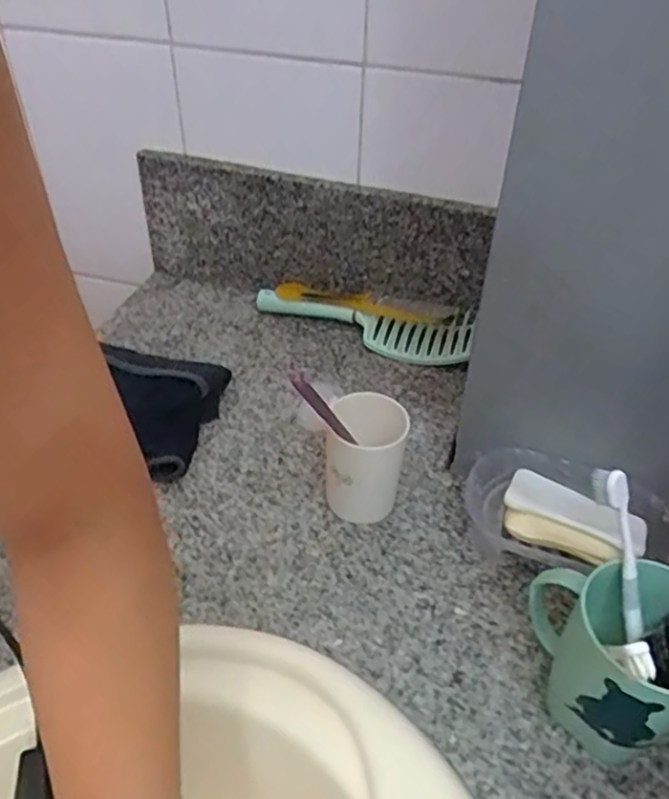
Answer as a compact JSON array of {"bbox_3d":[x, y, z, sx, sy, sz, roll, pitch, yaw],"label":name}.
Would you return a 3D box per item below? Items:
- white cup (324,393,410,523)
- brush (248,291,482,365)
[{"bbox_3d":[0.024,0.049,0.548,0.059,0.099,0.056,2,41,-1],"label":"white cup"},{"bbox_3d":[0.029,-0.082,0.749,0.249,0.034,0.062,11,42,9],"label":"brush"}]

